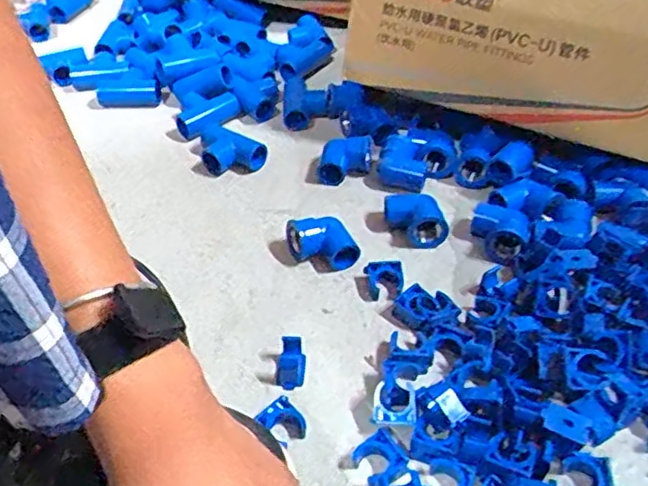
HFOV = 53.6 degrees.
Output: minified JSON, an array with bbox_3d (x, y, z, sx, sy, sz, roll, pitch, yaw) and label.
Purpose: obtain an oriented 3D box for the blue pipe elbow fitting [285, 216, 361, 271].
[{"bbox_3d":[-0.001,0.002,0.499,0.049,0.032,0.038,-9,45,-8],"label":"blue pipe elbow fitting"}]

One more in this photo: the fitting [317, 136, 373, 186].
[{"bbox_3d":[0.020,-0.076,0.575,0.041,0.030,0.043,9,45,9],"label":"fitting"}]

